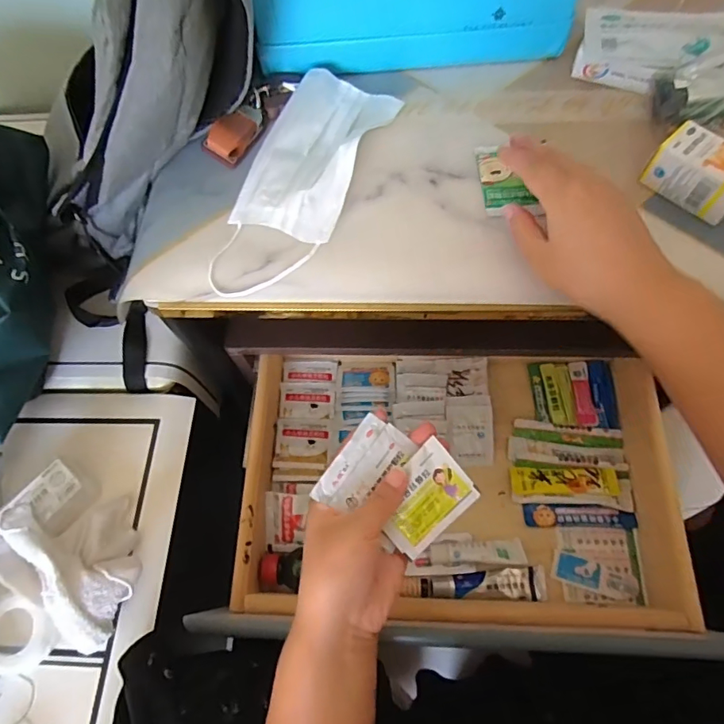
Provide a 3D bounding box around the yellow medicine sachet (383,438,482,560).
[{"bbox_3d":[0.042,0.093,0.330,0.065,0.006,0.047,-44,80,1],"label":"yellow medicine sachet"}]

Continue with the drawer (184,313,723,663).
[{"bbox_3d":[0.087,0.109,0.499,0.433,0.109,0.314,0,66,4],"label":"drawer"}]

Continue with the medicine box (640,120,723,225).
[{"bbox_3d":[0.252,-0.142,0.359,0.041,0.033,0.065,-43,71,-14],"label":"medicine box"}]

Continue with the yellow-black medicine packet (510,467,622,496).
[{"bbox_3d":[0.217,0.127,0.521,0.109,0.009,0.028,1,66,4],"label":"yellow-black medicine packet"}]

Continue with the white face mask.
[{"bbox_3d":[-0.050,-0.151,0.395,0.086,0.021,0.219,20,69,12],"label":"white face mask"}]

